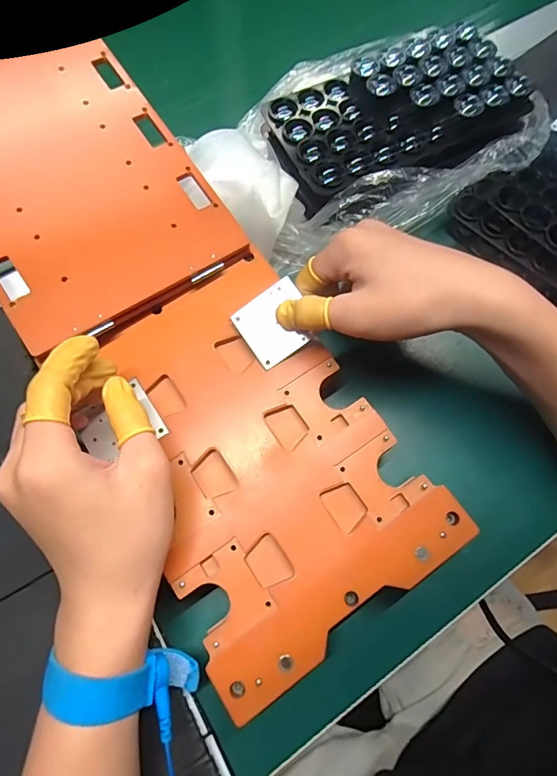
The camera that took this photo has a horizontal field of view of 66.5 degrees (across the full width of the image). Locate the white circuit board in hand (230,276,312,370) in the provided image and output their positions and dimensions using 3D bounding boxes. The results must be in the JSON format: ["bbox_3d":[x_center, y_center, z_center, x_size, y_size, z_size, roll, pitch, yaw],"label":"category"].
[{"bbox_3d":[-0.001,-0.043,0.282,0.047,0.004,0.044,-35,83,5],"label":"white circuit board in hand"}]

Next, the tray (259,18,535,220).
[{"bbox_3d":[0.089,-0.213,0.319,0.188,0.023,0.104,-30,74,-10],"label":"tray"}]

